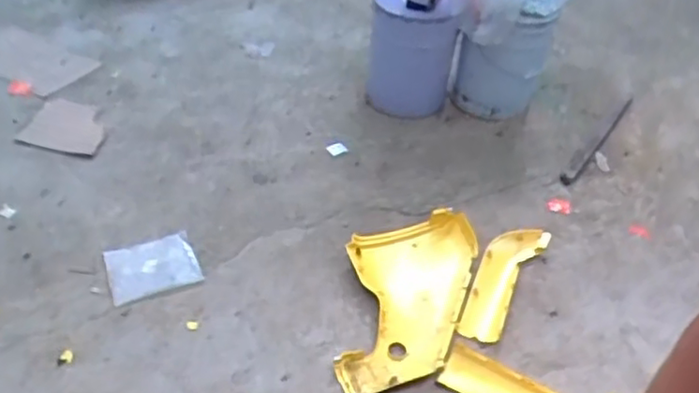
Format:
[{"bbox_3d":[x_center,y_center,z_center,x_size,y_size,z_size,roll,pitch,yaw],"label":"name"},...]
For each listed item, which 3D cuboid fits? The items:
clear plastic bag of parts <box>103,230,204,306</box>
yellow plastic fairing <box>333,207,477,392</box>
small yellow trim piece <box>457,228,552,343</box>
[{"bbox_3d":[-0.496,0.168,1.660,0.212,0.020,0.188,-13,44,-21],"label":"clear plastic bag of parts"},{"bbox_3d":[0.125,0.233,1.615,0.316,0.062,0.587,15,41,11],"label":"yellow plastic fairing"},{"bbox_3d":[0.380,0.201,1.668,0.125,0.032,0.408,24,44,21],"label":"small yellow trim piece"}]

